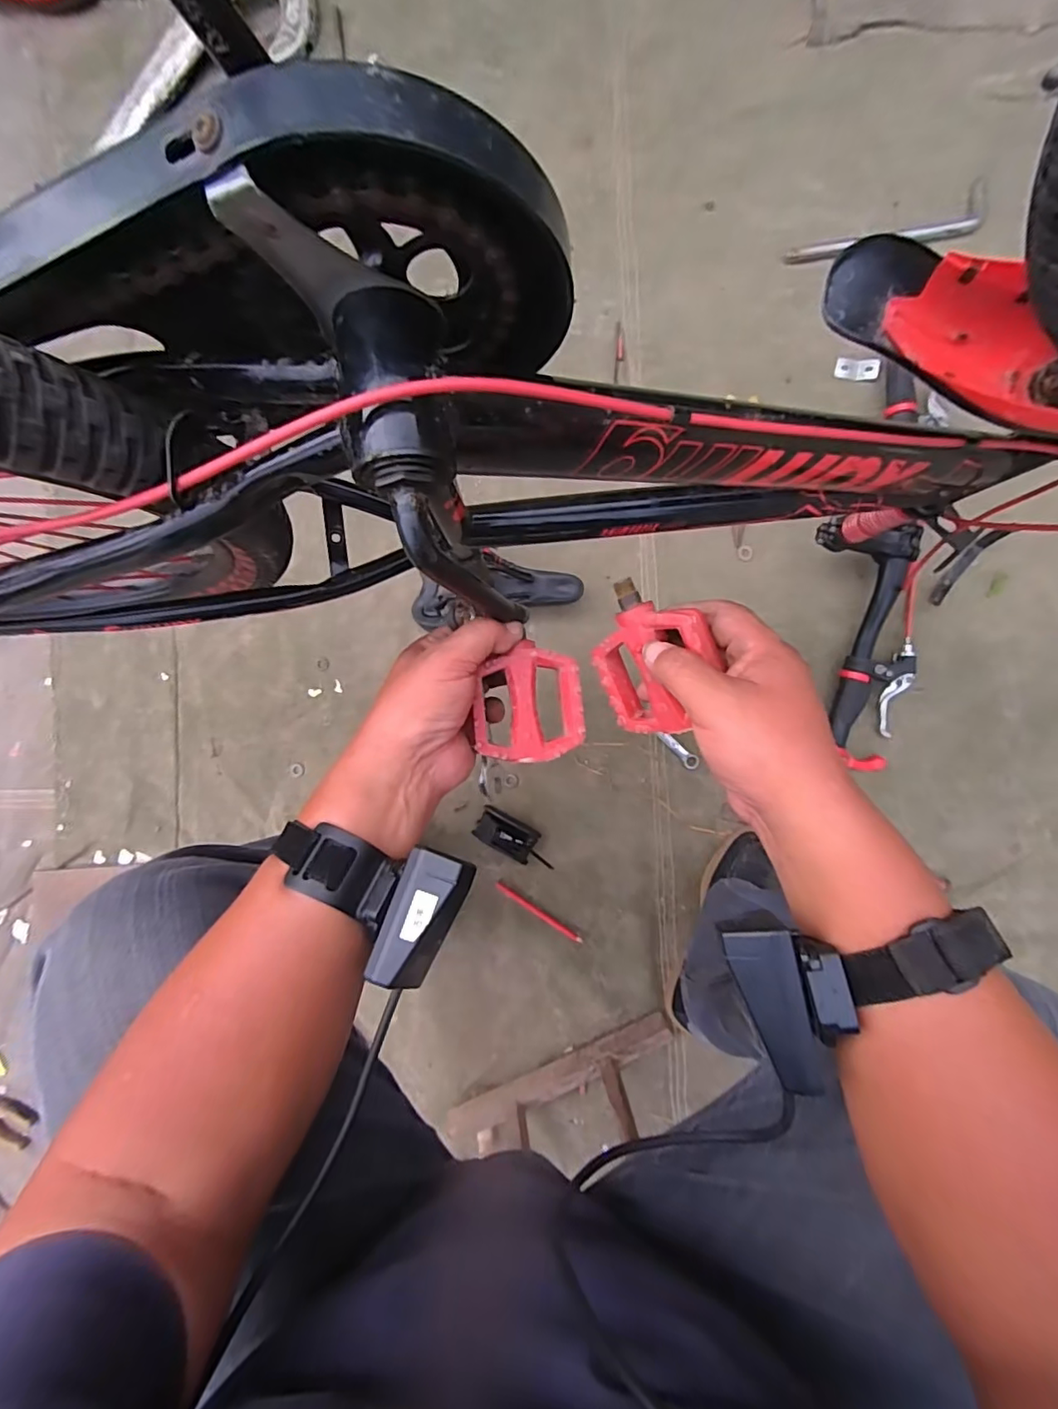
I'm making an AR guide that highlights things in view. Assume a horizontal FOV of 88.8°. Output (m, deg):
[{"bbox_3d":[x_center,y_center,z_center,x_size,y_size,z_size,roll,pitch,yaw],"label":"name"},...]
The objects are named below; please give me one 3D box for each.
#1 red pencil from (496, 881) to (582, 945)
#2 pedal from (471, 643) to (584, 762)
[{"bbox_3d":[0.014,0.284,0.734,0.135,0.004,0.011,34,95,3],"label":"red pencil"},{"bbox_3d":[0.001,-0.001,0.351,0.068,0.016,0.074,-1,92,6],"label":"pedal"}]

